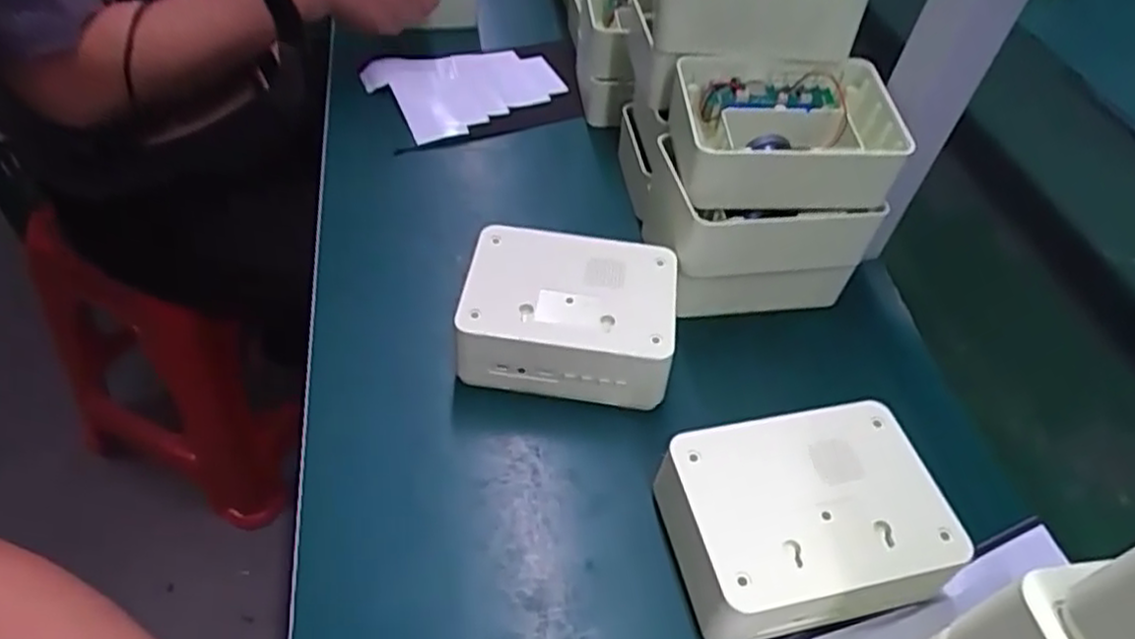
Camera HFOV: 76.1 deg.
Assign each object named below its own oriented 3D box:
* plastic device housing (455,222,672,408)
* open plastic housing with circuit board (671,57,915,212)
[{"bbox_3d":[0.001,-0.004,0.501,0.137,0.066,0.104,9,50,2],"label":"plastic device housing"},{"bbox_3d":[0.148,-0.132,0.506,0.143,0.055,0.109,5,50,-1],"label":"open plastic housing with circuit board"}]

